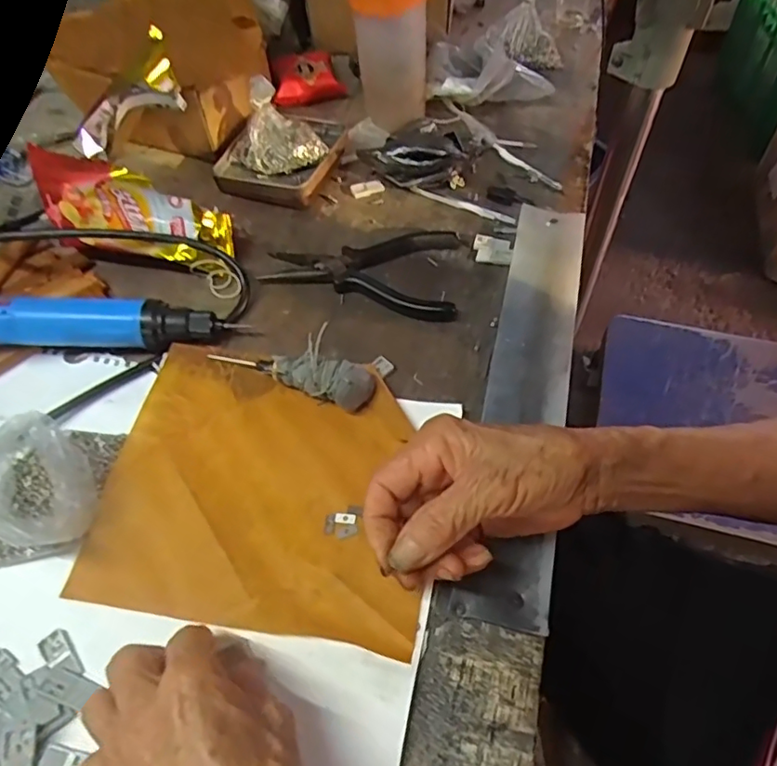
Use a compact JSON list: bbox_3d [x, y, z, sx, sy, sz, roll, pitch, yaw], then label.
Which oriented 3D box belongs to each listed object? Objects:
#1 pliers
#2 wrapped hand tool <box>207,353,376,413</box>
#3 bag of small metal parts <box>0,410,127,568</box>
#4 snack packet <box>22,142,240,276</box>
[{"bbox_3d":[-0.014,-0.098,0.454,0.156,0.013,0.087,16,56,14],"label":"pliers"},{"bbox_3d":[-0.068,-0.005,0.380,0.116,0.029,0.028,10,55,10],"label":"wrapped hand tool"},{"bbox_3d":[-0.204,0.059,0.334,0.068,0.041,0.082,-4,54,0],"label":"bag of small metal parts"},{"bbox_3d":[-0.194,-0.133,0.427,0.160,0.062,0.049,20,55,-10],"label":"snack packet"}]

